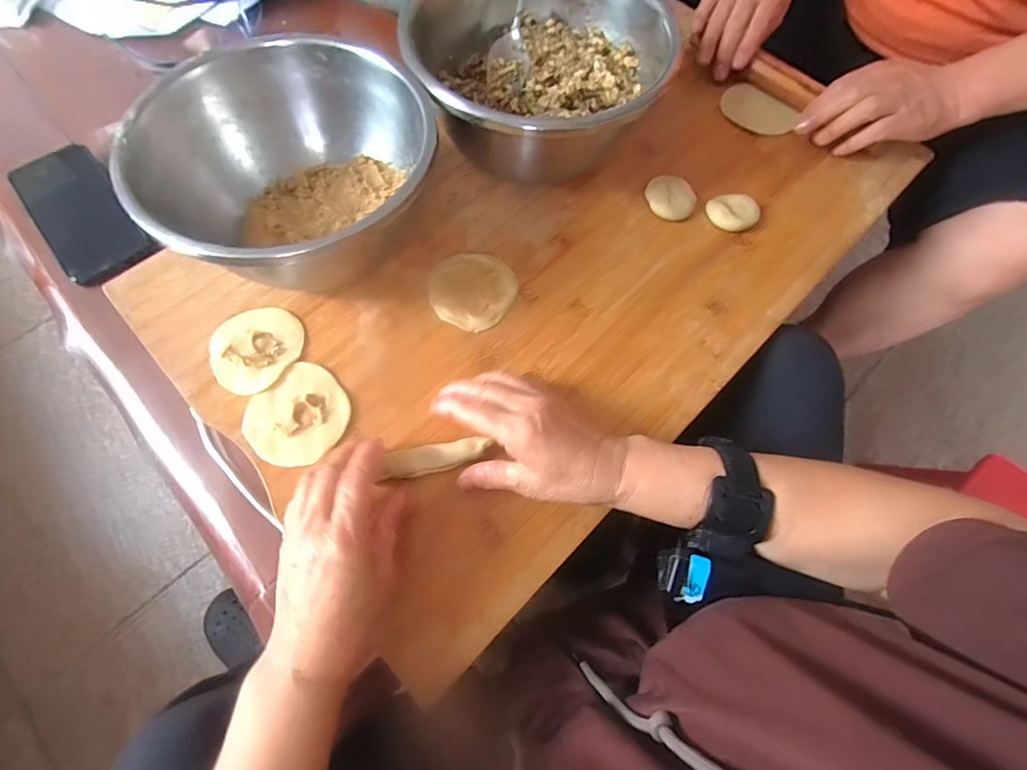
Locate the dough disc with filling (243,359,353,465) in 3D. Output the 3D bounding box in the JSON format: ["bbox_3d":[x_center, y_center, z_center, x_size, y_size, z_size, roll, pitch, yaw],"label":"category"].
[{"bbox_3d":[-0.173,0.025,0.362,0.077,0.011,0.076,1,68,-3],"label":"dough disc with filling"}]

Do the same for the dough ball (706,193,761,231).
[{"bbox_3d":[0.221,-0.175,0.450,0.049,0.011,0.047,1,68,-3],"label":"dough ball"}]

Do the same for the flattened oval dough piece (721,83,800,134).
[{"bbox_3d":[0.279,-0.313,0.513,0.083,0.008,0.052,40,84,10],"label":"flattened oval dough piece"}]

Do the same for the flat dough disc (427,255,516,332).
[{"bbox_3d":[-0.038,-0.088,0.411,0.075,0.009,0.077,1,68,-3],"label":"flat dough disc"}]

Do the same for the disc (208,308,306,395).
[{"bbox_3d":[-0.219,-0.033,0.381,0.069,0.006,0.076,35,70,10],"label":"disc"}]

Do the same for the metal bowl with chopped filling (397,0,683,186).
[{"bbox_3d":[0.027,-0.311,0.450,0.233,0.106,0.215,1,68,-3],"label":"metal bowl with chopped filling"}]

